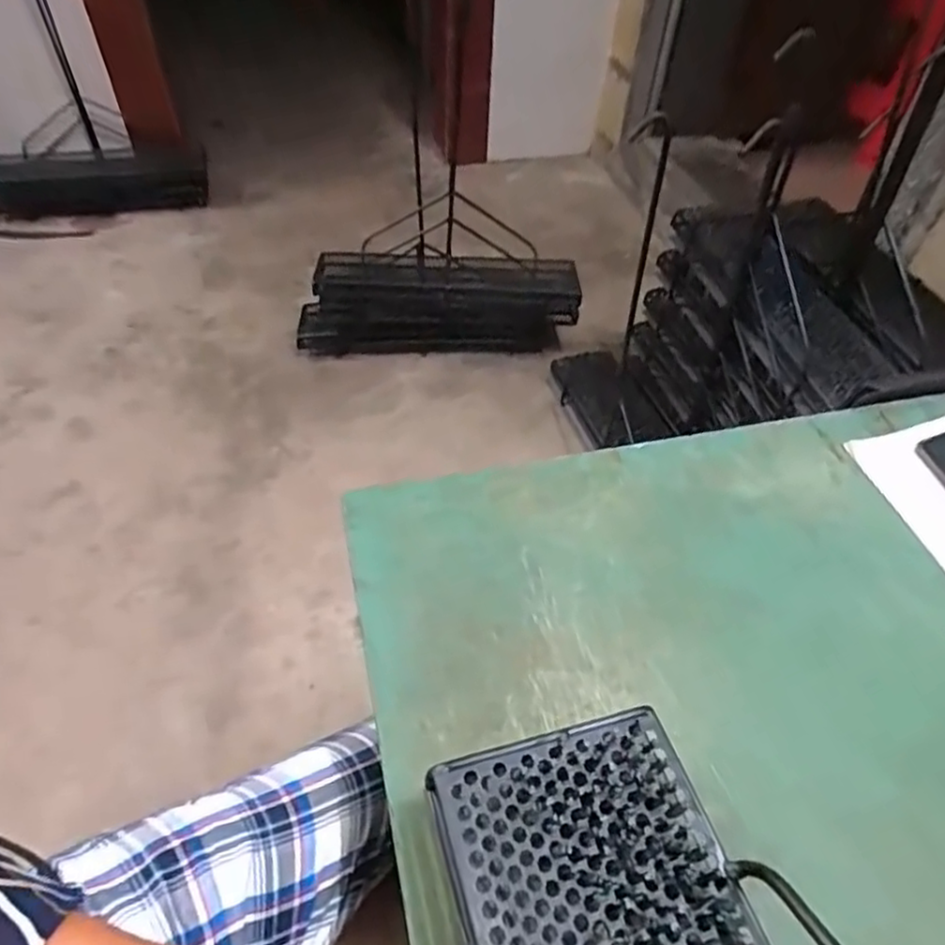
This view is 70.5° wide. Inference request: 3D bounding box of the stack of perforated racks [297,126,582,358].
[{"bbox_3d":[-0.083,-0.483,1.638,0.679,0.314,0.233,1,49,-2],"label":"stack of perforated racks"}]

